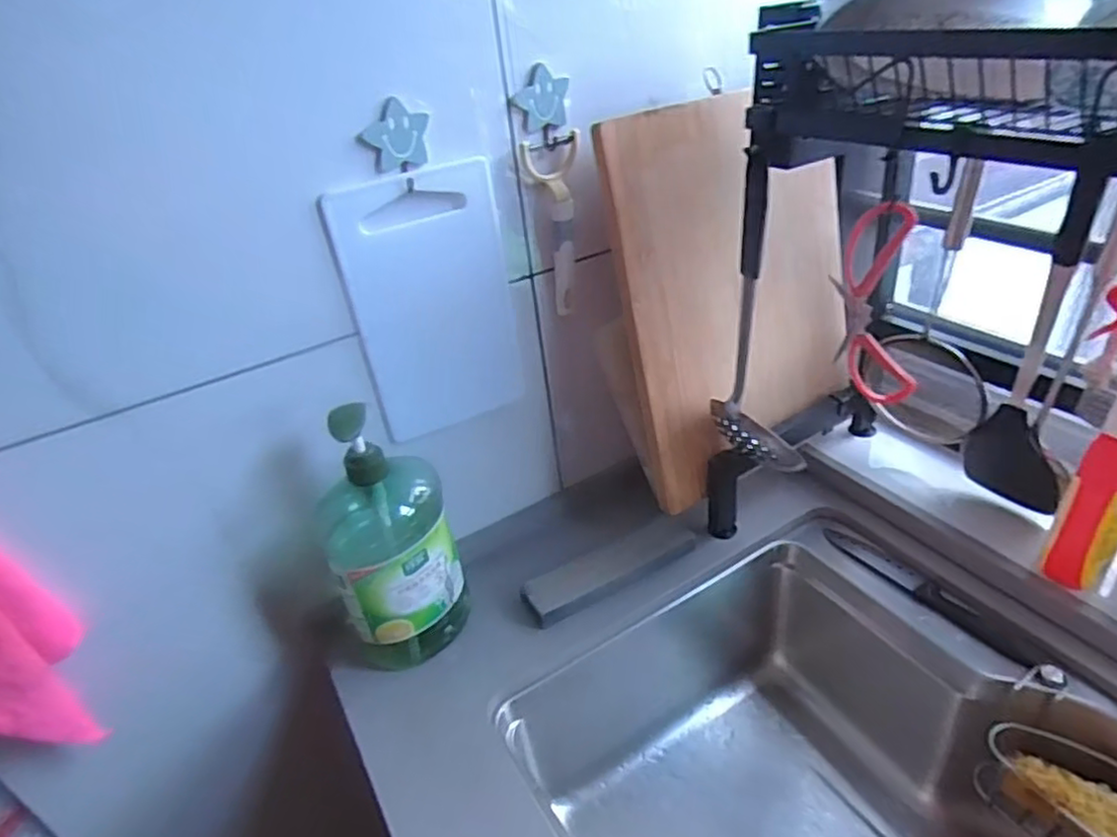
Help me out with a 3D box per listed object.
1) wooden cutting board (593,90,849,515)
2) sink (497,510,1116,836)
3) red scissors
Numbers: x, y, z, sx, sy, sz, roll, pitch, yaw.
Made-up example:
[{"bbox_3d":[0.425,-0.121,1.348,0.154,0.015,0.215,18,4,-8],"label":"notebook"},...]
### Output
[{"bbox_3d":[0.203,-0.131,0.736,0.298,0.388,0.023,-21,21,-24],"label":"wooden cutting board"},{"bbox_3d":[0.333,0.438,0.509,0.456,0.249,0.807,-22,36,-23],"label":"sink"},{"bbox_3d":[0.241,-0.080,0.514,0.063,0.154,0.017,9,36,22],"label":"red scissors"}]

